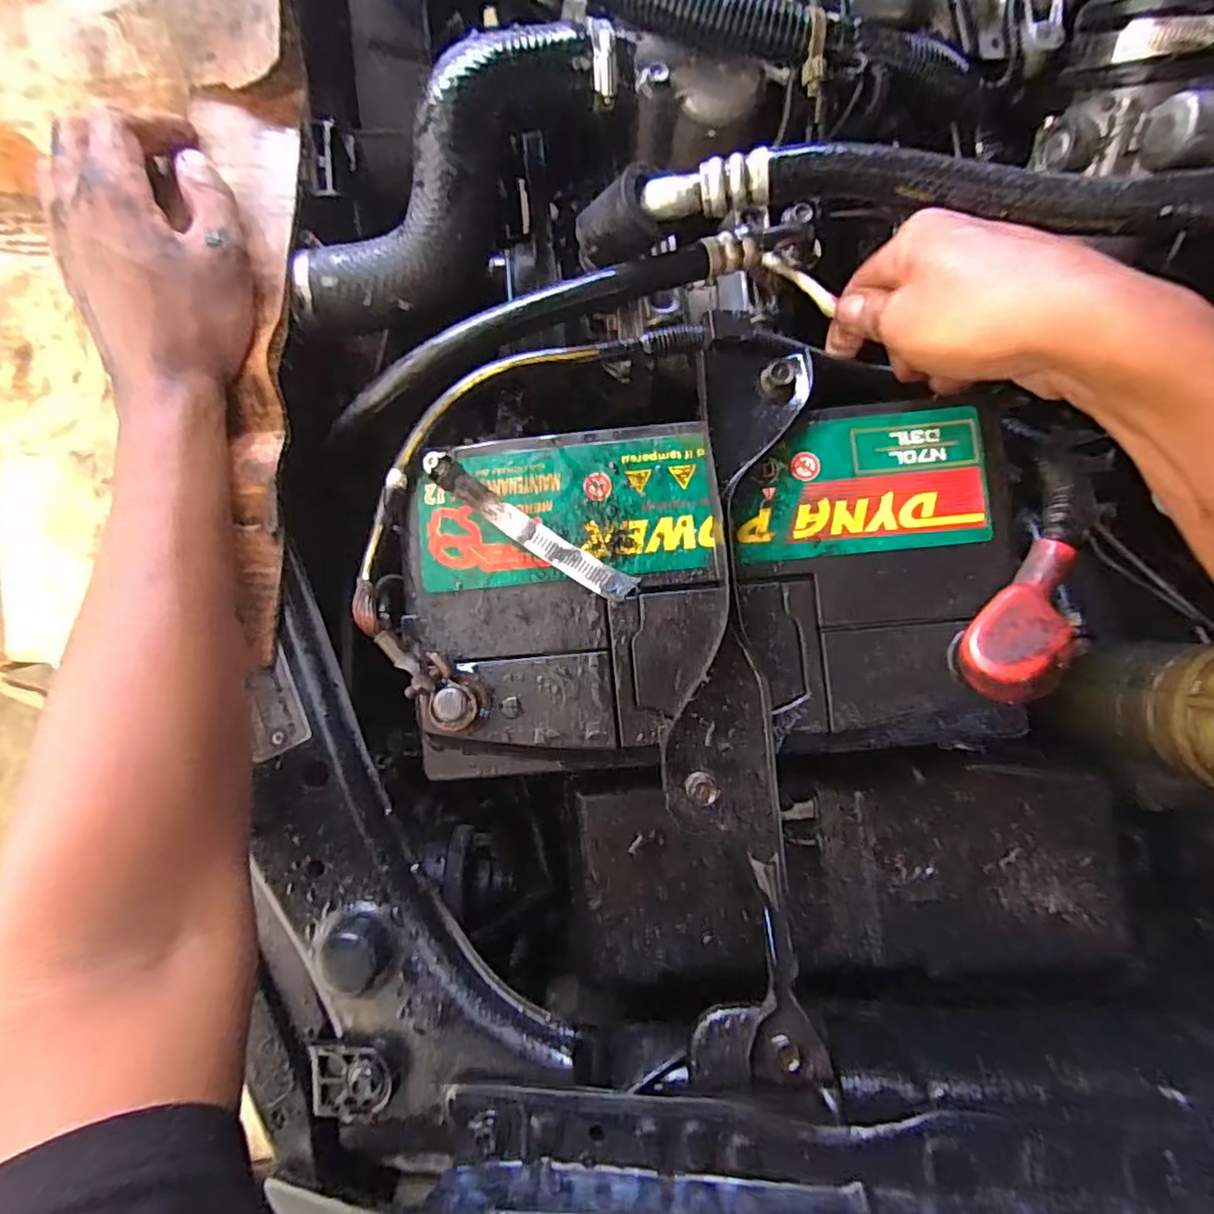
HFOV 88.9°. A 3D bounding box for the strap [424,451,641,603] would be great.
[{"bbox_3d":[-0.035,-0.036,0.291,0.106,0.034,0.015,32,88,3],"label":"strap"}]

